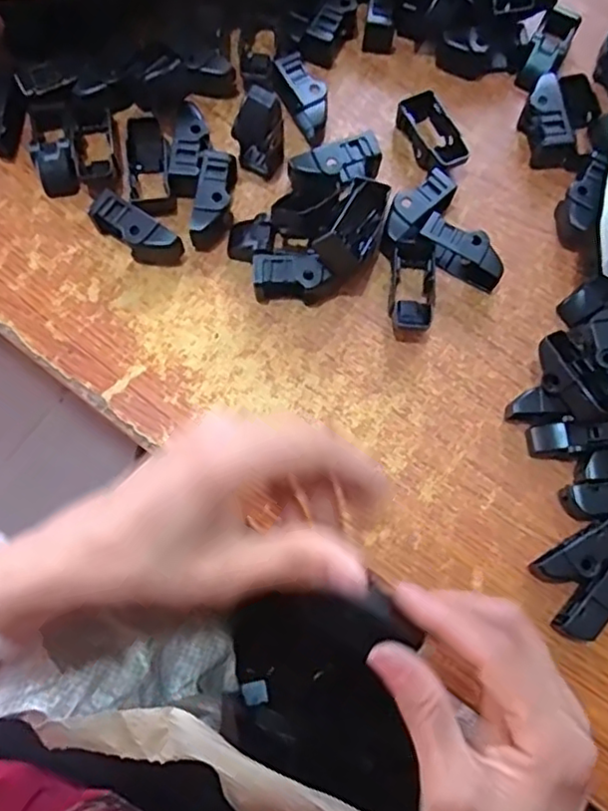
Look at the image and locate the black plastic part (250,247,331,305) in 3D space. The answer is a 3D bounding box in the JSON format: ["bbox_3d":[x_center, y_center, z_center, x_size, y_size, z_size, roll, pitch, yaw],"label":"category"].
[{"bbox_3d":[-0.007,-0.068,0.342,0.038,0.022,0.023,3,76,0],"label":"black plastic part"}]

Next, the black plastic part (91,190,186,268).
[{"bbox_3d":[-0.090,-0.093,0.346,0.051,0.024,0.021,34,79,-8],"label":"black plastic part"}]

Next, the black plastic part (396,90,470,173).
[{"bbox_3d":[0.075,-0.154,0.369,0.025,0.016,0.049,-25,78,-7],"label":"black plastic part"}]

